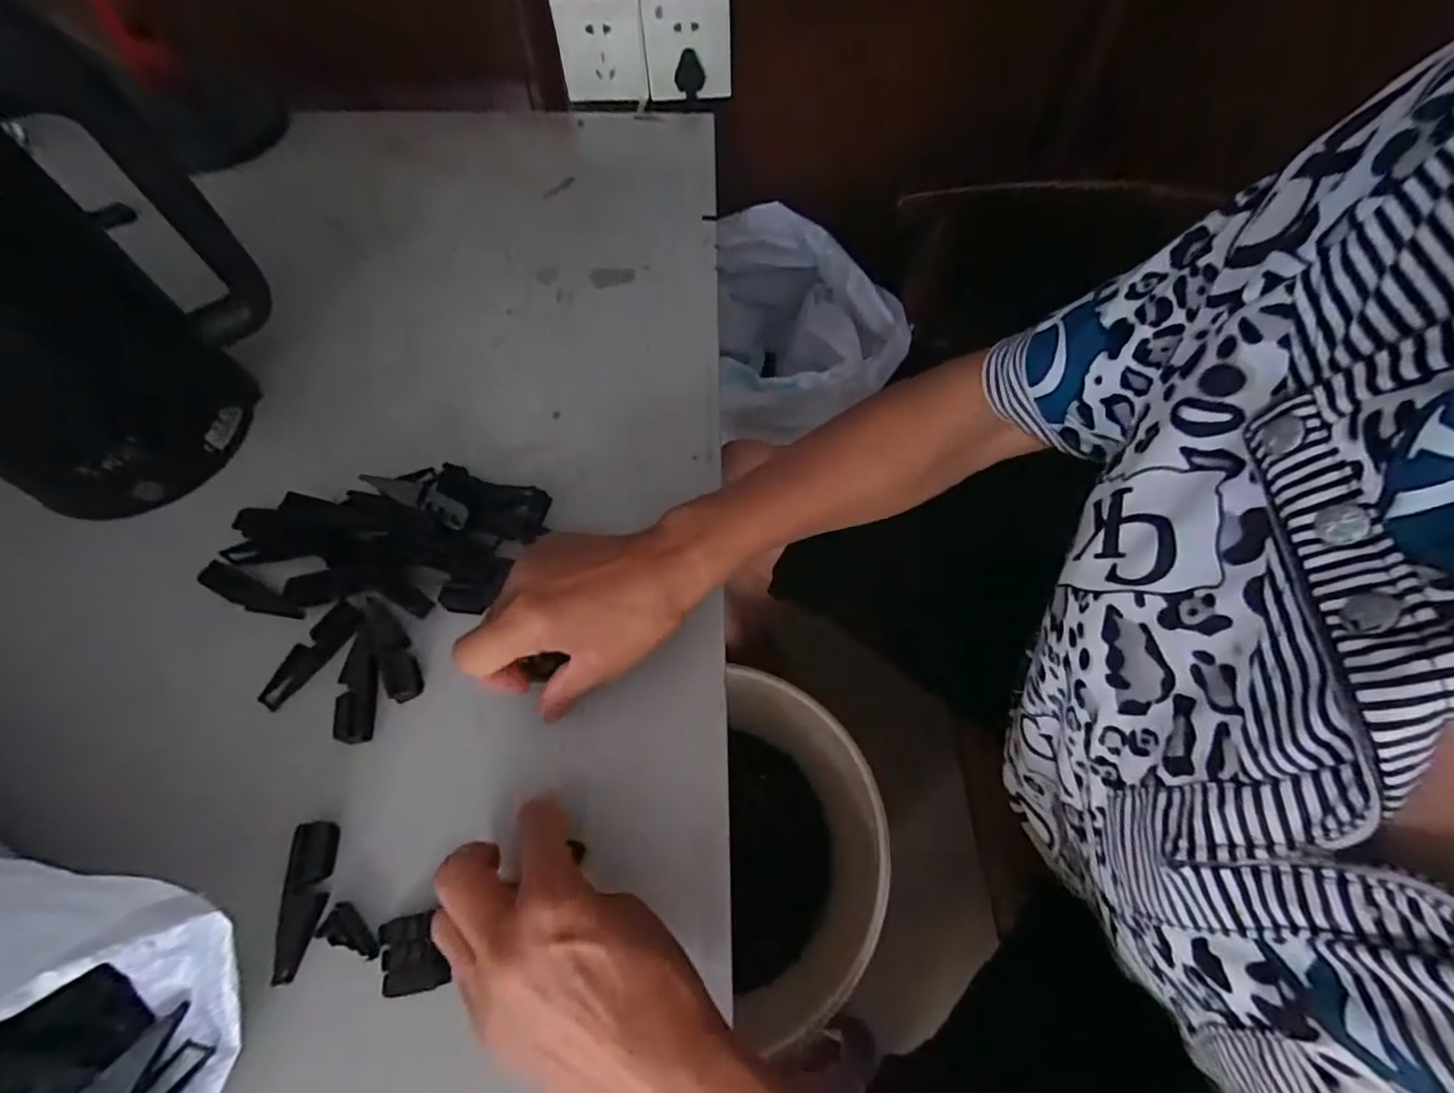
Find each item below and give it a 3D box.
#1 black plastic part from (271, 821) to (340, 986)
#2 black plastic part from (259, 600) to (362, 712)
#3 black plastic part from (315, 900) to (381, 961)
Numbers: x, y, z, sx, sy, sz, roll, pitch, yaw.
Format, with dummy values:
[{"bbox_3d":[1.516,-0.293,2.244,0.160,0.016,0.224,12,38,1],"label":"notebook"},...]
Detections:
[{"bbox_3d":[-0.200,0.165,0.291,0.015,0.010,0.065,-3,61,-4],"label":"black plastic part"},{"bbox_3d":[-0.234,0.061,0.348,0.018,0.010,0.065,29,64,13],"label":"black plastic part"},{"bbox_3d":[-0.174,0.179,0.288,0.030,0.004,0.015,21,62,9],"label":"black plastic part"}]

